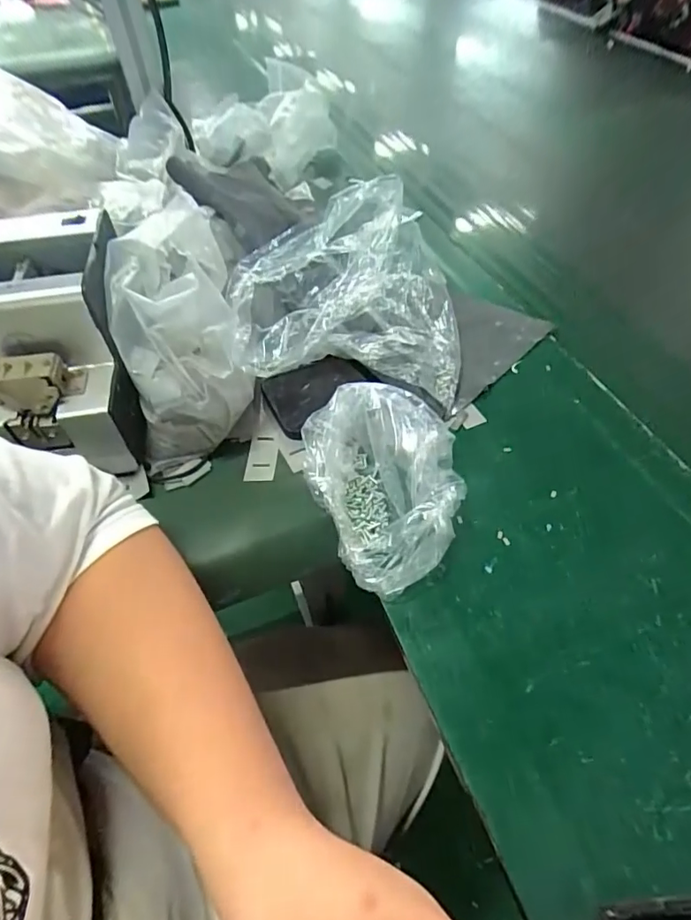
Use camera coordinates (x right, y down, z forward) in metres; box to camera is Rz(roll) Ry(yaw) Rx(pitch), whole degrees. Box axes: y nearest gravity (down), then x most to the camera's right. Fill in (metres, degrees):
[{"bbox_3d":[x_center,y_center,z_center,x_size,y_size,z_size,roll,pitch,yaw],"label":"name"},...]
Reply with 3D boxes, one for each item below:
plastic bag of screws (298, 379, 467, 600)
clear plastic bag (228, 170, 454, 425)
[{"bbox_3d":[0.029,0.019,0.404,0.119,0.060,0.151,-2,53,1],"label":"plastic bag of screws"},{"bbox_3d":[0.009,-0.159,0.487,0.208,0.141,0.199,-5,53,-2],"label":"clear plastic bag"}]

